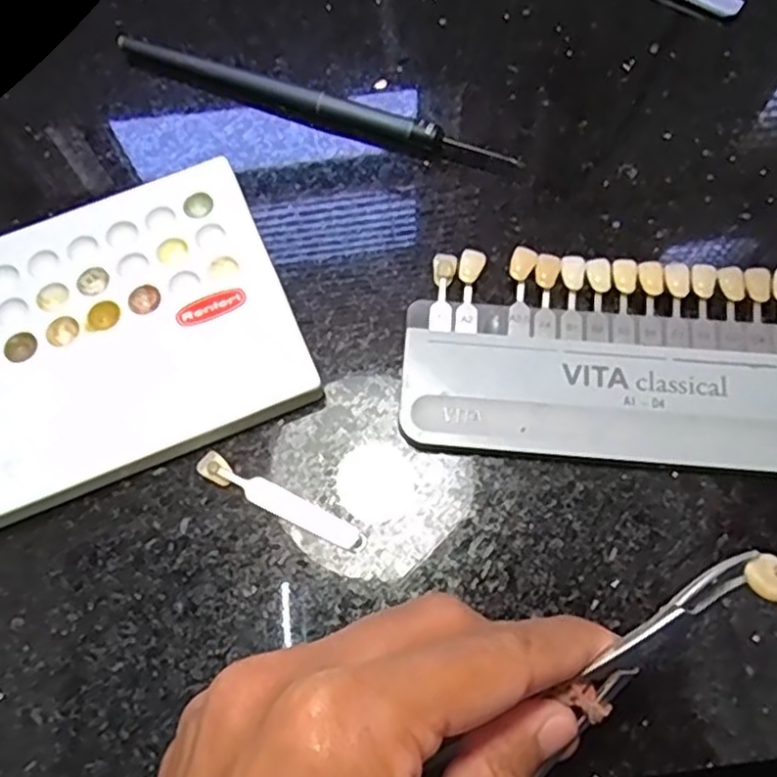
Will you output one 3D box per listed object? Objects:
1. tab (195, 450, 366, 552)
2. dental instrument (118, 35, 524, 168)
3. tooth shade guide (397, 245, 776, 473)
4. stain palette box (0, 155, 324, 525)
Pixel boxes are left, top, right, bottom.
[{"bbox_3d":[-0.033,0.035,0.215,0.055,0.005,0.008,26,73,11],"label":"tab"},{"bbox_3d":[-0.029,-0.106,0.264,0.156,0.009,0.009,18,72,8],"label":"dental instrument"},{"bbox_3d":[0.079,-0.009,0.225,0.145,0.010,0.066,4,70,3],"label":"tooth shade guide"},{"bbox_3d":[-0.108,-0.011,0.230,0.152,0.012,0.096,-21,71,-6],"label":"stain palette box"}]

